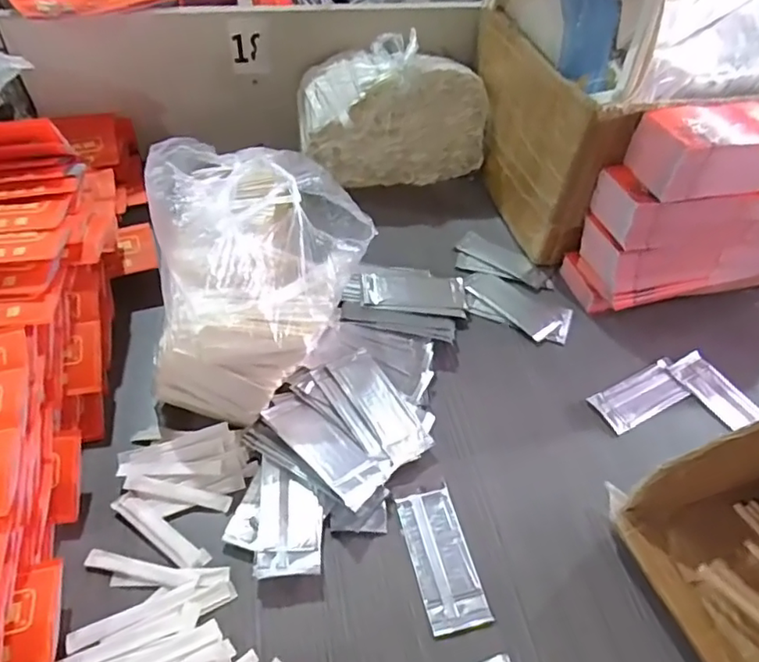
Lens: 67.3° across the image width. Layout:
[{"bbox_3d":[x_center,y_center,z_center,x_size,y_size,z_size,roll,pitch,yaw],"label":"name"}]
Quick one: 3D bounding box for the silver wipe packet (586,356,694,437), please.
[{"bbox_3d":[0.277,0.064,0.594,0.117,0.011,0.050,-21,54,-21],"label":"silver wipe packet"}]

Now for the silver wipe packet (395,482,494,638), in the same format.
[{"bbox_3d":[0.052,0.186,0.471,0.049,0.004,0.111,-9,50,-12],"label":"silver wipe packet"}]

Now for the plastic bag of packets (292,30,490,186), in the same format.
[{"bbox_3d":[0.017,-0.297,0.787,0.251,0.166,0.104,-7,50,-11],"label":"plastic bag of packets"}]

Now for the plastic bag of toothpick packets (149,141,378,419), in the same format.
[{"bbox_3d":[-0.107,-0.073,0.536,0.184,0.166,0.249,-1,49,-5],"label":"plastic bag of toothpick packets"}]

